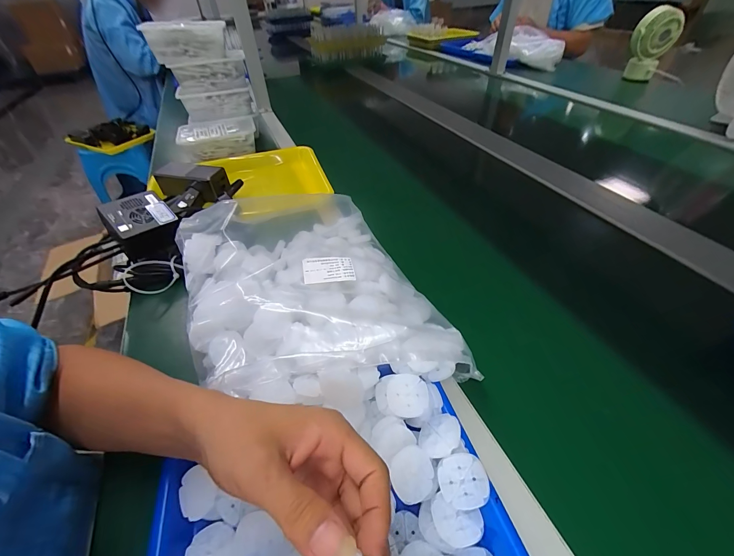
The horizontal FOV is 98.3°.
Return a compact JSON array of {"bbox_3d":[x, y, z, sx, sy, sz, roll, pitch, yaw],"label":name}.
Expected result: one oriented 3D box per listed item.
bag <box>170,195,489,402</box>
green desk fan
[{"bbox_3d":[-0.080,0.000,0.384,0.256,0.077,0.350,-19,47,-16],"label":"bag"},{"bbox_3d":[0.939,-0.769,1.050,0.119,0.191,0.084,31,75,31],"label":"green desk fan"}]

